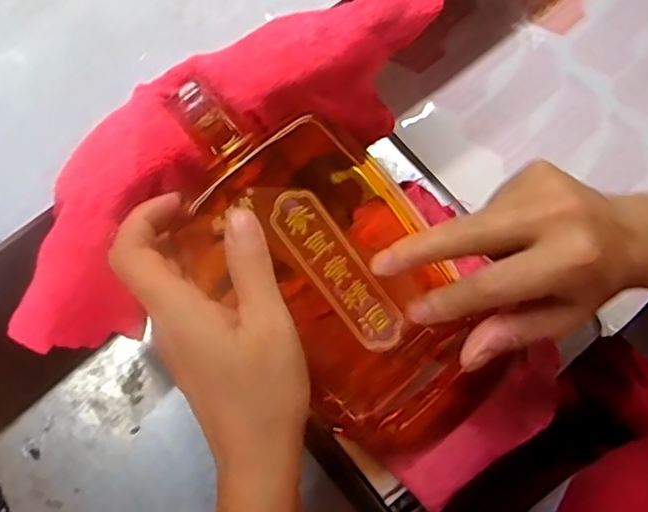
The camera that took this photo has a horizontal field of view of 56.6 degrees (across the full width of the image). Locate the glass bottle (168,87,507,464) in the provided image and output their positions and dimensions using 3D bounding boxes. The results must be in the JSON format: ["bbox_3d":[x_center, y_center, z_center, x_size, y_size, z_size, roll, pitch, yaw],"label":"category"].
[{"bbox_3d":[0.003,0.007,0.318,0.106,0.065,0.224,-37,103,-10],"label":"glass bottle"}]

